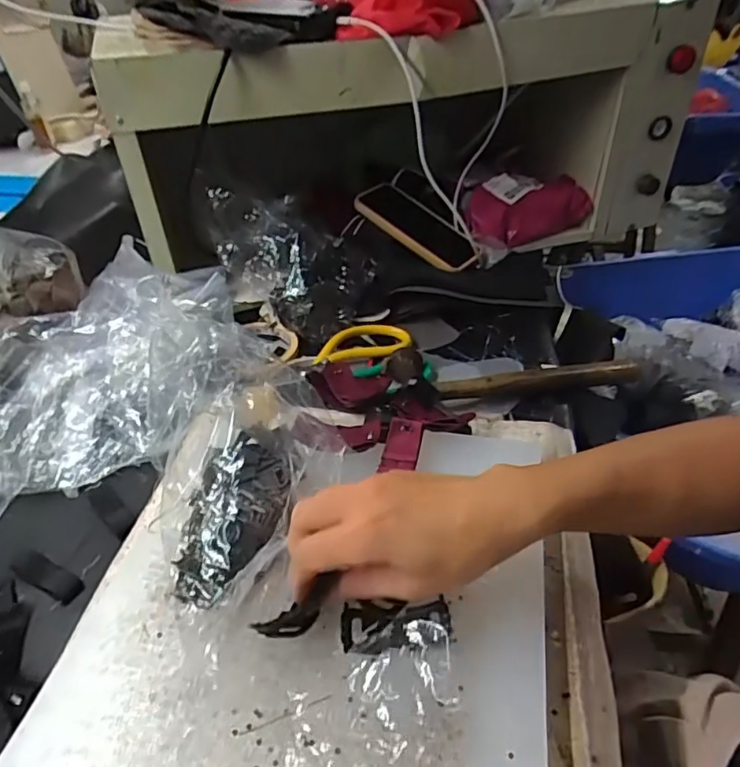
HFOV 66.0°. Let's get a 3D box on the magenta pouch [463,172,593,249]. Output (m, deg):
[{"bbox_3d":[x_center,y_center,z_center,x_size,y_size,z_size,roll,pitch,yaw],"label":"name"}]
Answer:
[{"bbox_3d":[0.208,-0.232,0.755,0.173,0.070,0.062,-17,41,-17],"label":"magenta pouch"}]

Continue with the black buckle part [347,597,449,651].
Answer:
[{"bbox_3d":[0.014,0.131,0.310,0.058,0.013,0.028,-2,39,1],"label":"black buckle part"}]

